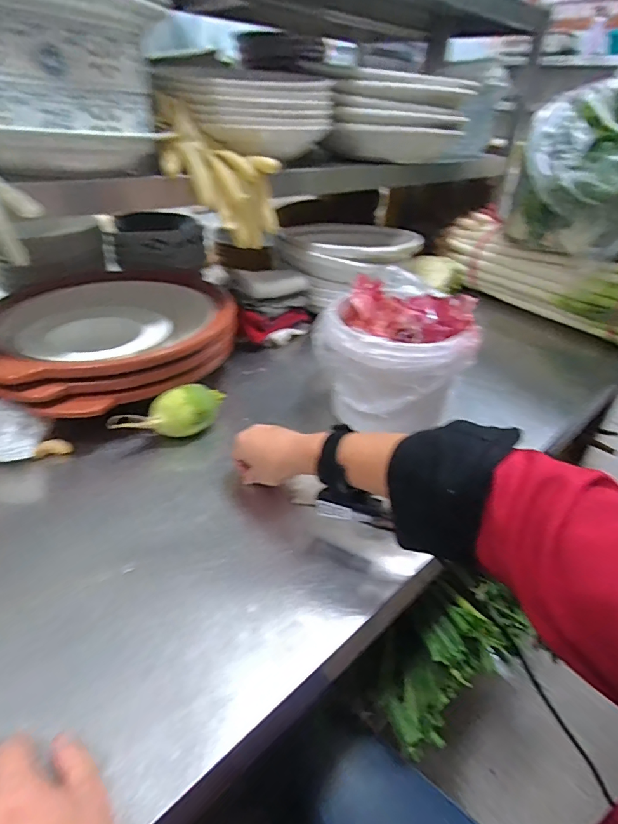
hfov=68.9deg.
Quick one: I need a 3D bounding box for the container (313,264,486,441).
[{"bbox_3d":[0.131,-0.091,0.673,0.199,0.168,0.211,18,37,19],"label":"container"}]

